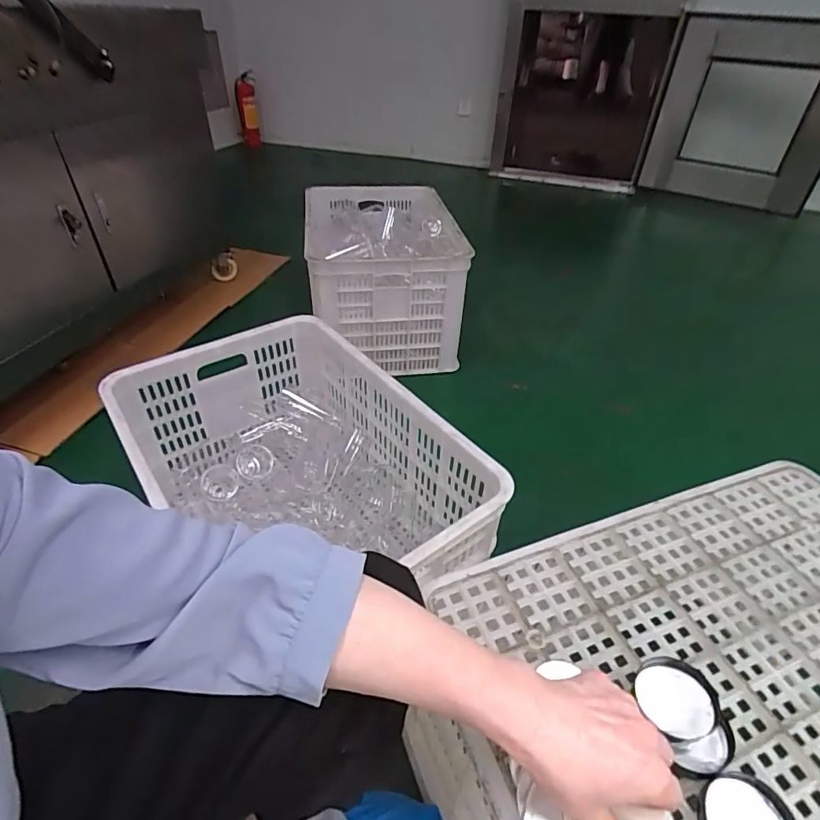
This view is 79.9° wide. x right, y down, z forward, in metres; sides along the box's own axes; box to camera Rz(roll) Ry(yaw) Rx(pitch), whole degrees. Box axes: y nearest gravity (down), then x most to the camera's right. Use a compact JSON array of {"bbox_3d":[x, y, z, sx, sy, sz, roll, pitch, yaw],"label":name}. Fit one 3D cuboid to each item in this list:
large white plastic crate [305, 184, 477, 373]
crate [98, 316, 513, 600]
[{"bbox_3d":[-0.083,-0.393,1.471,0.406,0.378,0.486,-3,39,-7],"label":"large white plastic crate"},{"bbox_3d":[-0.178,0.136,0.856,0.397,0.309,0.596,-28,48,-32],"label":"crate"}]

